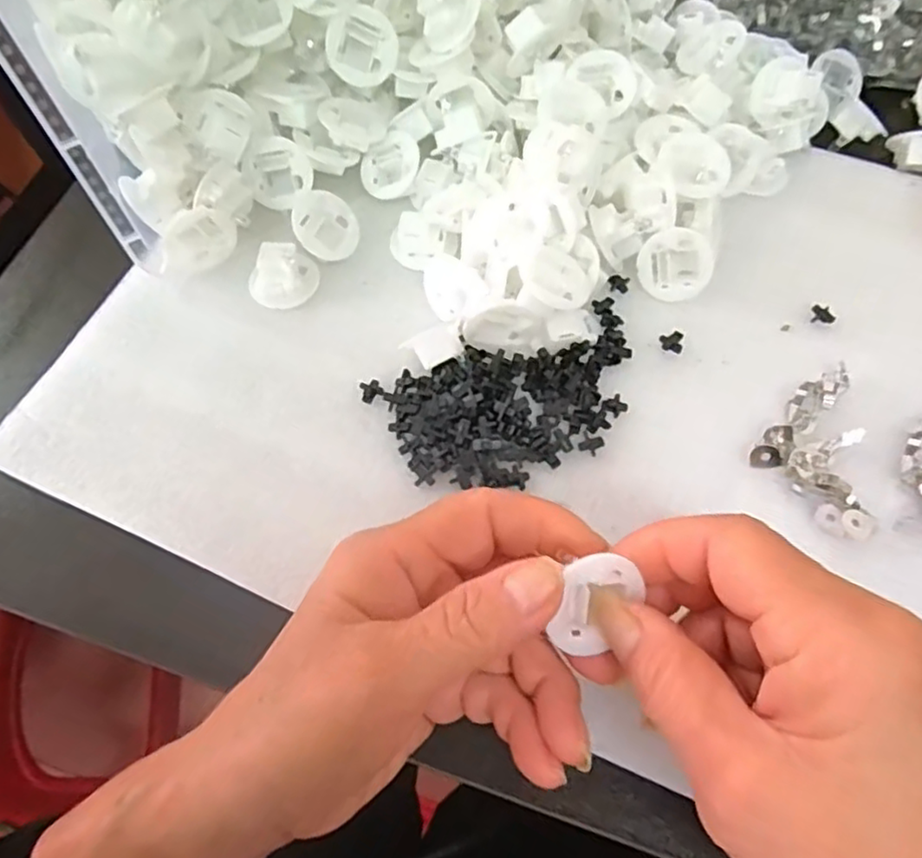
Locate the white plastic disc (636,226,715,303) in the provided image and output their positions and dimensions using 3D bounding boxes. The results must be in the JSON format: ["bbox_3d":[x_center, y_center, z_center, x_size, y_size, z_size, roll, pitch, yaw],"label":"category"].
[{"bbox_3d":[0.098,-0.076,0.304,0.032,0.030,0.016,27,25,-4],"label":"white plastic disc"}]

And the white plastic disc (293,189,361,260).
[{"bbox_3d":[-0.064,-0.098,0.314,0.034,0.008,0.032,7,78,-33],"label":"white plastic disc"}]

